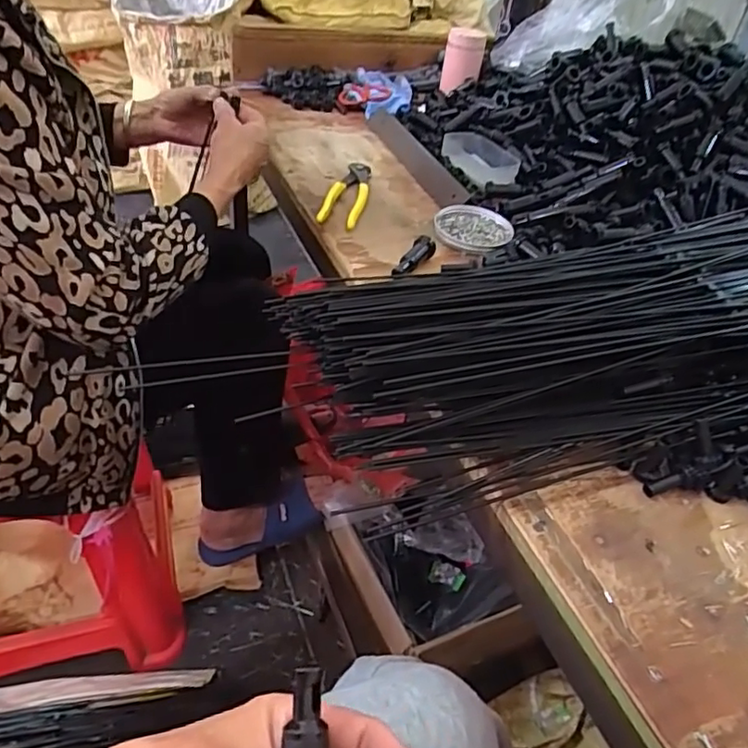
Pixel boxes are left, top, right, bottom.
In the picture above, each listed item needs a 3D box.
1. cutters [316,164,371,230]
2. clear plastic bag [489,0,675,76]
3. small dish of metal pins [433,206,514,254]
[{"bbox_3d":[-0.031,-0.226,0.764,0.044,0.014,0.169,12,40,3],"label":"cutters"},{"bbox_3d":[0.336,-0.576,1.013,0.290,0.096,0.128,-16,35,26],"label":"clear plastic bag"},{"bbox_3d":[0.117,-0.171,0.719,0.091,0.013,0.088,4,40,-6],"label":"small dish of metal pins"}]

